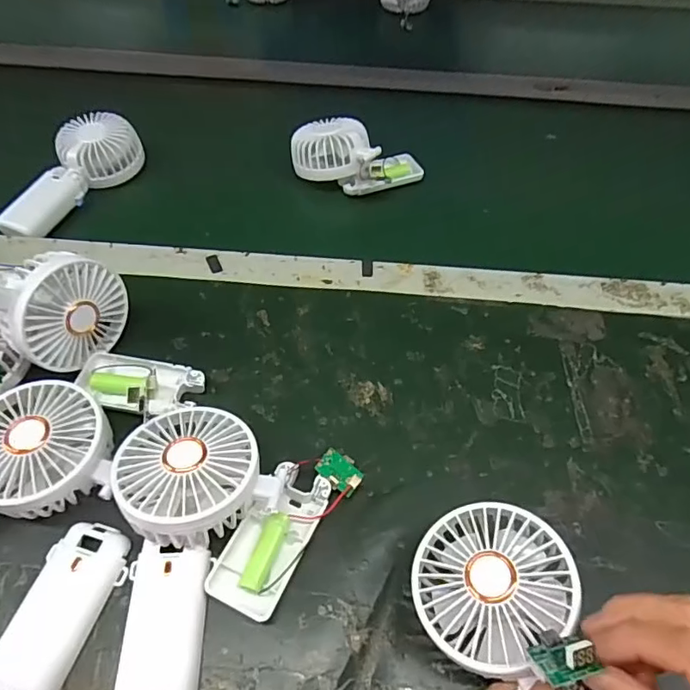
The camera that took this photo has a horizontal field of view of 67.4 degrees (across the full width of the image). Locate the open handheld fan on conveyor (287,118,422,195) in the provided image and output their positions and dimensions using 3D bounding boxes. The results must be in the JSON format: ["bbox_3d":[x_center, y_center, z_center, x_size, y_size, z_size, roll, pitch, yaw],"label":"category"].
[{"bbox_3d":[0.013,-0.214,0.583,0.145,0.051,0.078,7,53,4],"label":"open handheld fan on conveyor"}]

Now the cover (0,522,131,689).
[{"bbox_3d":[-0.168,0.154,0.307,0.046,0.019,0.093,17,55,11],"label":"cover"}]

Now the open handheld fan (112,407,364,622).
[{"bbox_3d":[-0.074,0.087,0.335,0.134,0.054,0.114,27,56,18],"label":"open handheld fan"}]

